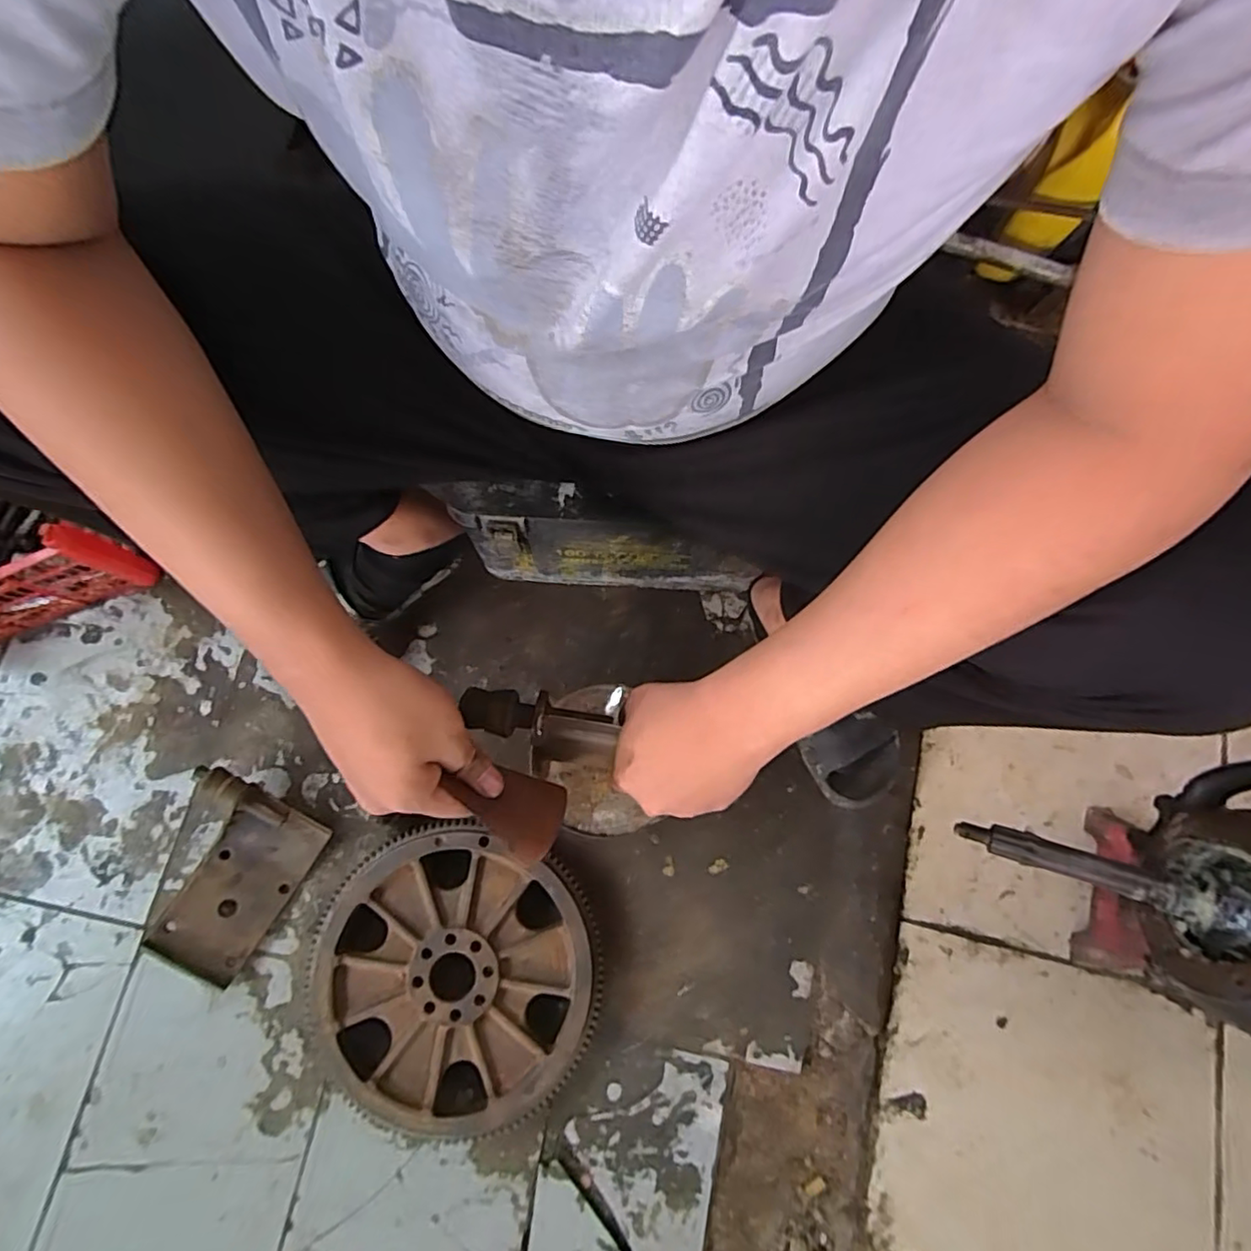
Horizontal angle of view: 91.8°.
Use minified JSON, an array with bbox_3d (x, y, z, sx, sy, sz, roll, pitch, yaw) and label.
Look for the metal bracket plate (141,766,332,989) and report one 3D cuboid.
[{"bbox_3d":[-0.469,0.289,0.699,0.150,0.062,0.205,29,75,5],"label":"metal bracket plate"}]

